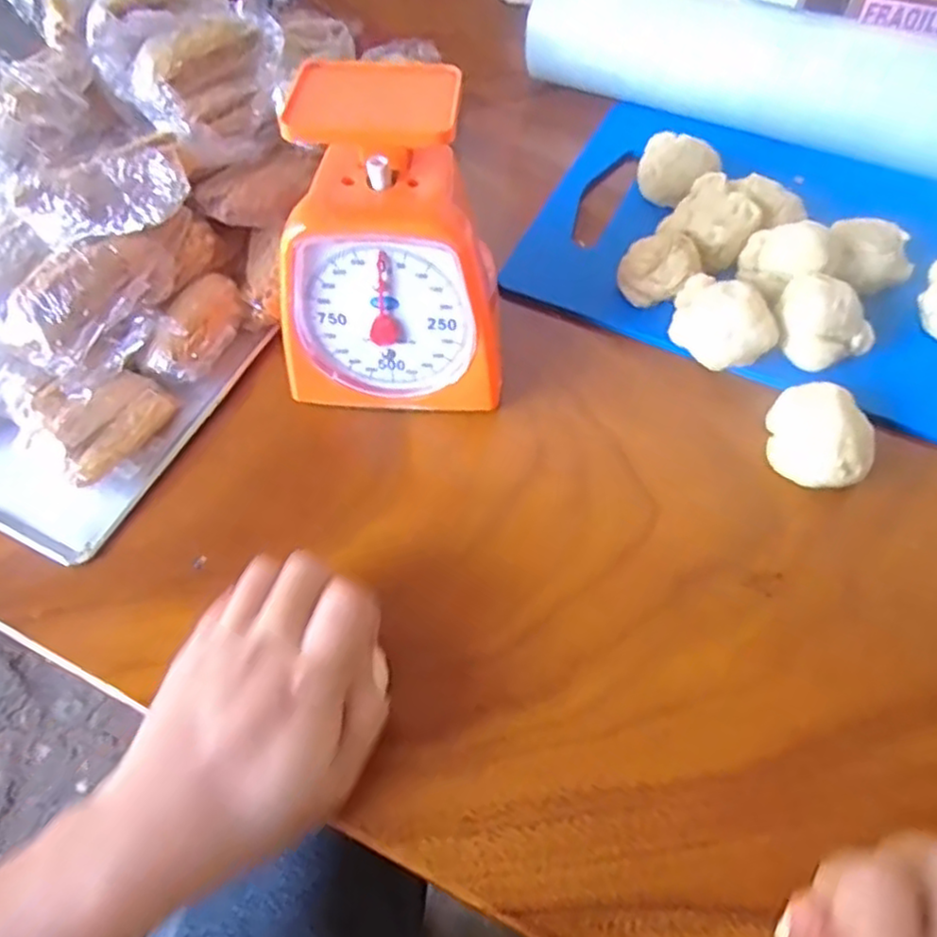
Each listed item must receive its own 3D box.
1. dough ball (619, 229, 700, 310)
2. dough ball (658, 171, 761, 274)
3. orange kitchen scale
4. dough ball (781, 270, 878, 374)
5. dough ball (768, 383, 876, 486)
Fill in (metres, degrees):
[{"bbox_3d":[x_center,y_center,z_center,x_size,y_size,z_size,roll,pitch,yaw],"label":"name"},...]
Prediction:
[{"bbox_3d":[0.120,-0.127,0.433,0.045,0.045,0.046,14,60,10],"label":"dough ball"},{"bbox_3d":[0.159,-0.156,0.449,0.052,0.047,0.050,-1,58,2],"label":"dough ball"},{"bbox_3d":[-0.043,-0.112,0.362,0.113,0.157,0.084,2,58,3],"label":"orange kitchen scale"},{"bbox_3d":[0.205,-0.079,0.401,0.053,0.045,0.041,32,65,20],"label":"dough ball"},{"bbox_3d":[0.189,-0.015,0.367,0.048,0.038,0.047,-1,58,2],"label":"dough ball"}]

